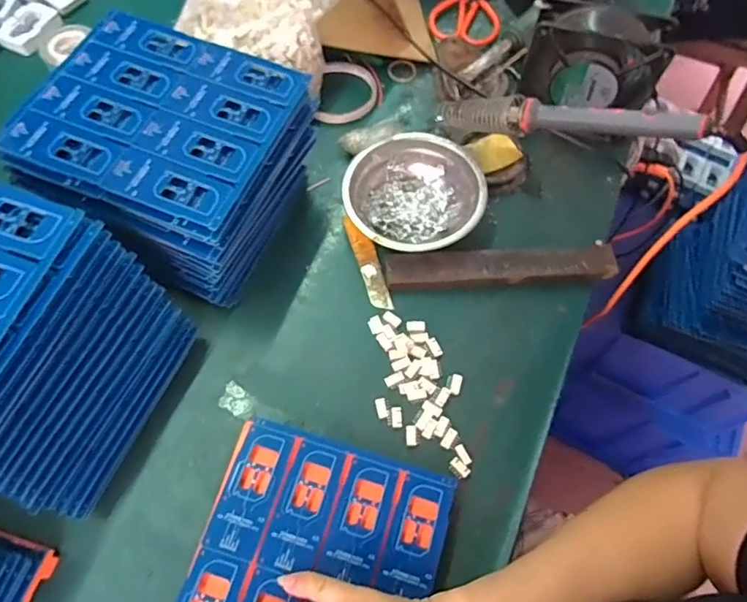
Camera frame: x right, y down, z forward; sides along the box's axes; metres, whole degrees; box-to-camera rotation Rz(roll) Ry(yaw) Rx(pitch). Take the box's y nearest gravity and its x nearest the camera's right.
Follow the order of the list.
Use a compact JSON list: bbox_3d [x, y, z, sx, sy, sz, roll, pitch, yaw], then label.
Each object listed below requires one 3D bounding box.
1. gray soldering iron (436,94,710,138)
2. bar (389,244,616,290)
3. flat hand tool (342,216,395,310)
[{"bbox_3d":[0.147,-0.147,0.434,0.209,0.025,0.024,16,66,31],"label":"gray soldering iron"},{"bbox_3d":[0.114,-0.030,0.486,0.202,0.018,0.031,-3,65,-1],"label":"bar"},{"bbox_3d":[-0.004,-0.035,0.493,0.020,0.010,0.096,-17,66,-8],"label":"flat hand tool"}]

